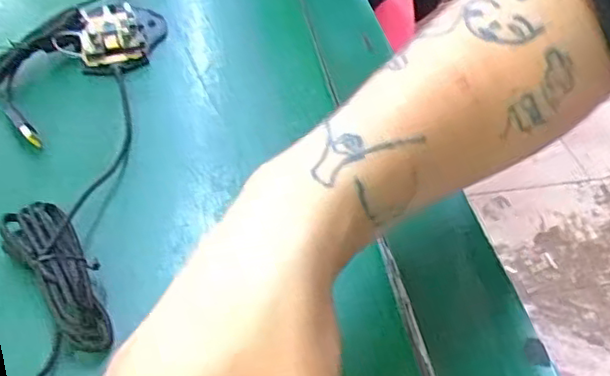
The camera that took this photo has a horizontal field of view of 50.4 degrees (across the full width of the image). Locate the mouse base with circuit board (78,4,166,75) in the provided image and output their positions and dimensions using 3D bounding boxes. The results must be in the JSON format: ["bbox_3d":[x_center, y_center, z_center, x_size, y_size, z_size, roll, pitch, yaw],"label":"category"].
[{"bbox_3d":[-0.148,-0.128,0.525,0.065,0.016,0.113,-9,42,-12],"label":"mouse base with circuit board"}]

